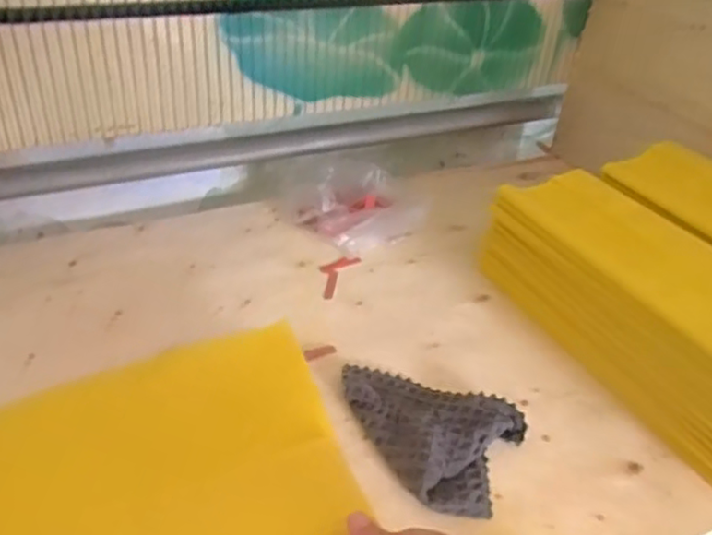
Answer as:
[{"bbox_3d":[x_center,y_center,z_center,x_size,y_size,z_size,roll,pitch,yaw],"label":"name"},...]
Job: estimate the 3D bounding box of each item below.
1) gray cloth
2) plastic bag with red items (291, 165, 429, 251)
[{"bbox_3d":[0.053,0.142,0.570,0.164,0.034,0.126,20,39,21],"label":"gray cloth"},{"bbox_3d":[0.017,-0.069,0.822,0.148,0.070,0.123,-16,40,-25],"label":"plastic bag with red items"}]

